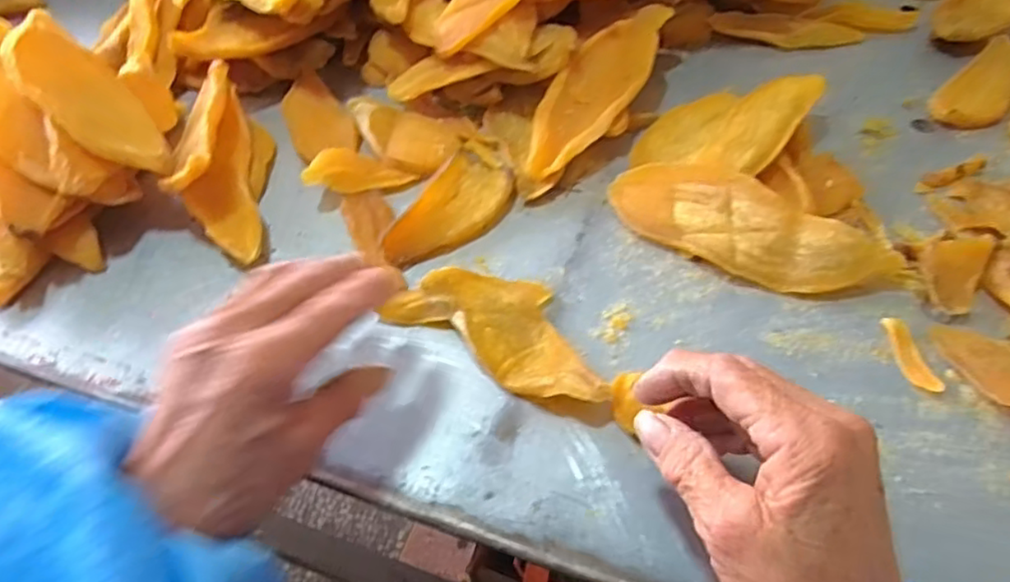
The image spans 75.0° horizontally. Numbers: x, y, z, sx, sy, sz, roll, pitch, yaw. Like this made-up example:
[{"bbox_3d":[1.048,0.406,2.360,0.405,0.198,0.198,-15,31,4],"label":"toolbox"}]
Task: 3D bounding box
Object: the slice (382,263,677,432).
[{"bbox_3d":[0.010,0.021,0.343,0.139,0.019,0.060,30,58,23],"label":"slice"}]

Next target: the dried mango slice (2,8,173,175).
[{"bbox_3d":[-0.249,-0.116,0.387,0.127,0.008,0.052,45,41,8],"label":"dried mango slice"}]

